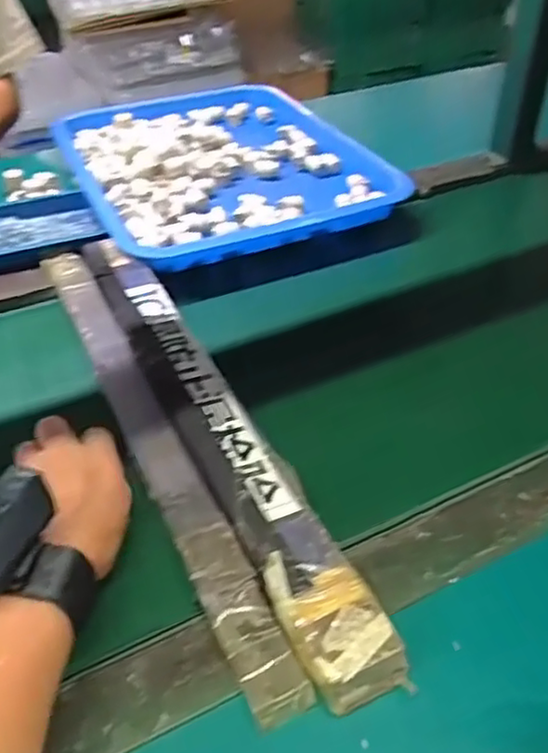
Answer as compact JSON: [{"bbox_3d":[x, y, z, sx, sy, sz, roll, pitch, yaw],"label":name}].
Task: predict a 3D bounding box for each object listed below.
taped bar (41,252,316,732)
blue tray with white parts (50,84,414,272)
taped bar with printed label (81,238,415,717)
[{"bbox_3d":[-0.106,0.027,0.513,0.035,0.015,0.506,-20,44,-19],"label":"taped bar"},{"bbox_3d":[-0.080,-0.292,0.860,0.355,0.055,0.469,-18,43,-17],"label":"blue tray with white parts"},{"bbox_3d":[-0.057,0.019,0.504,0.050,0.023,0.486,-19,44,-19],"label":"taped bar with printed label"}]

